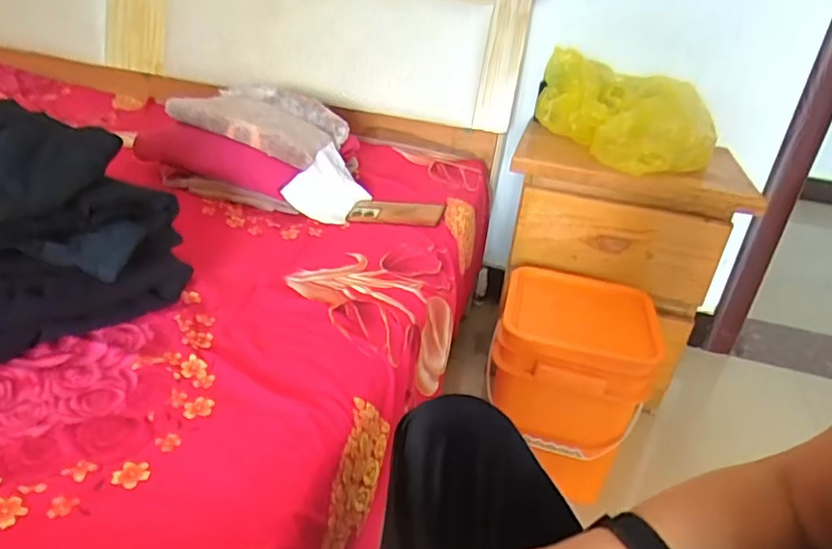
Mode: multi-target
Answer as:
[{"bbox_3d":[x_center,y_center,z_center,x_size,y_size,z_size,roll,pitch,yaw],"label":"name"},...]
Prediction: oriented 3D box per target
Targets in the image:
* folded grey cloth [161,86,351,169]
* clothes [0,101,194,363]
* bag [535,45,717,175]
[{"bbox_3d":[-0.284,-0.295,1.111,0.309,0.065,0.196,15,29,16],"label":"folded grey cloth"},{"bbox_3d":[-0.489,-0.060,0.693,0.314,0.191,0.291,23,33,26],"label":"clothes"},{"bbox_3d":[0.416,-0.311,1.120,0.264,0.135,0.297,-2,29,-15],"label":"bag"}]

